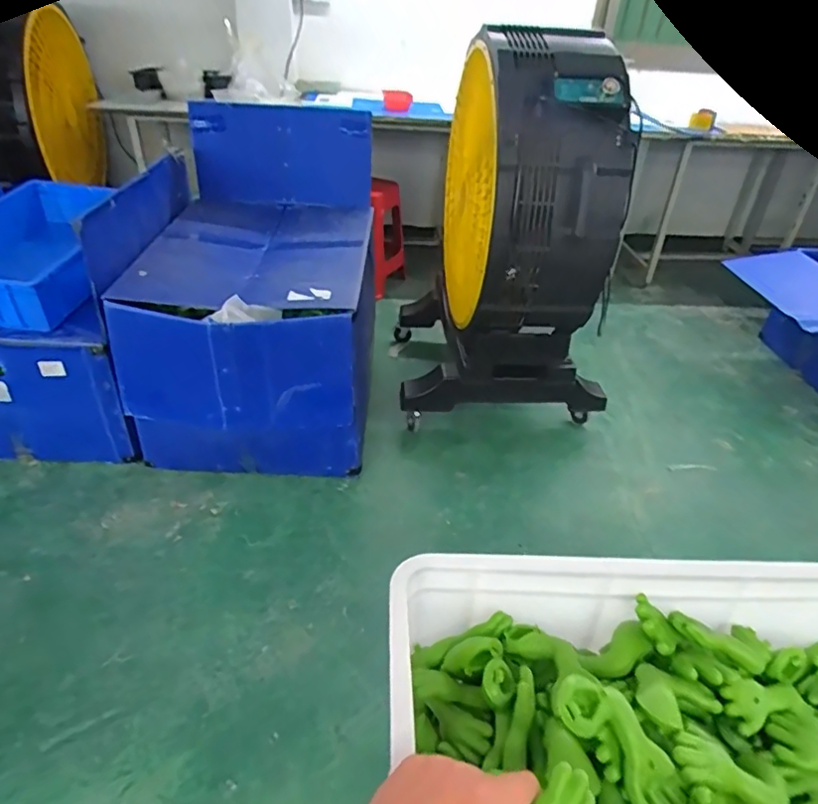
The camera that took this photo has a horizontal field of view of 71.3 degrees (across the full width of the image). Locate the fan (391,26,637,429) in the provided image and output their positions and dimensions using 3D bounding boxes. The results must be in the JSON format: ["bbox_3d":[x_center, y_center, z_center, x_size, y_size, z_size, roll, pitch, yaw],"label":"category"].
[{"bbox_3d":[0.329,-0.533,1.803,0.635,1.014,0.788,4,34,-1],"label":"fan"}]

